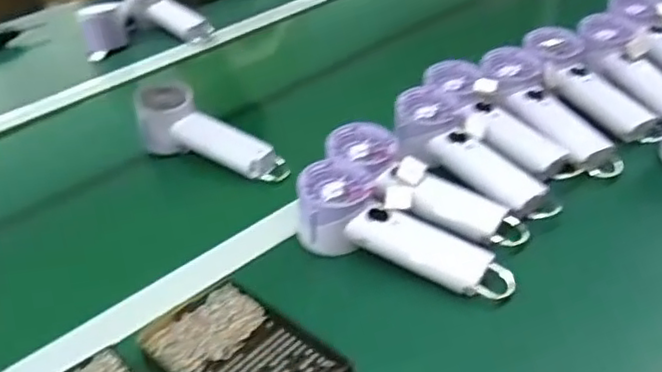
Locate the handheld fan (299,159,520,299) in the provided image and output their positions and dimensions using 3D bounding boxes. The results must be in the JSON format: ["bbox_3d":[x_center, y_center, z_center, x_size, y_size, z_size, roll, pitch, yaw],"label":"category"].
[{"bbox_3d":[0.058,0.047,0.562,0.199,0.055,0.069,26,45,19],"label":"handheld fan"}]

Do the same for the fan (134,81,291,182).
[{"bbox_3d":[-0.132,-0.048,0.727,0.181,0.075,0.049,26,45,15],"label":"fan"}]

